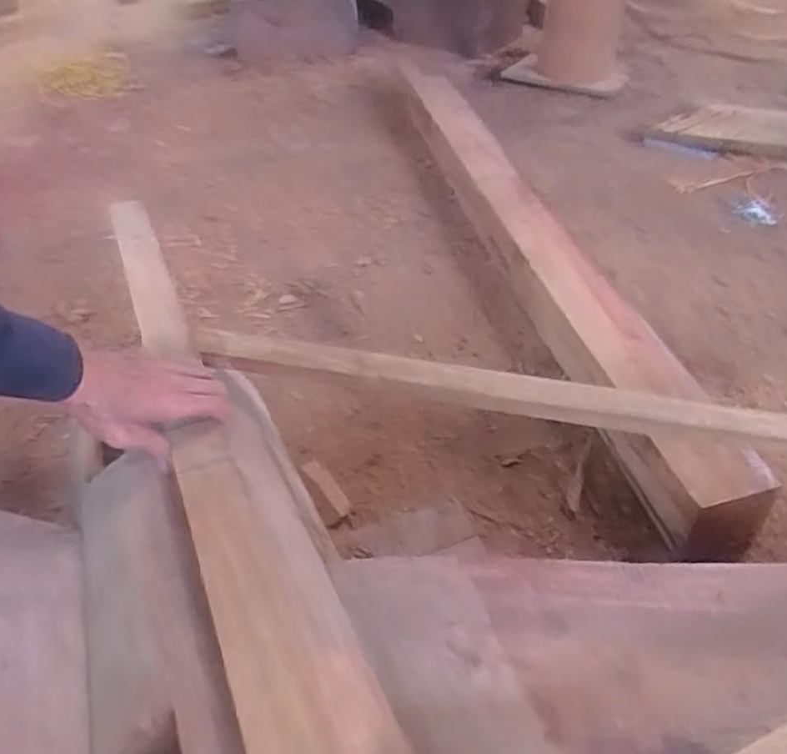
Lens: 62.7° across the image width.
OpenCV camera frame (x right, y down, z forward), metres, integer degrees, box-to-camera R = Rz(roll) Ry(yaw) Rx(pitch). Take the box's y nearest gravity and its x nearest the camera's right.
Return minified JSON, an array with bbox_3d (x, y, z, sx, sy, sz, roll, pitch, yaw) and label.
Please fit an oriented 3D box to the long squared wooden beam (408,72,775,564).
[{"bbox_3d":[0.274,-0.291,1.372,0.133,0.150,1.472,-11,43,-5],"label":"long squared wooden beam"}]

